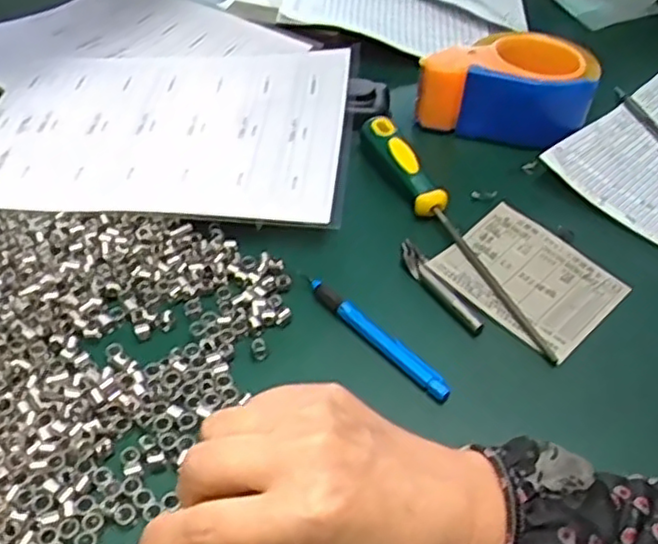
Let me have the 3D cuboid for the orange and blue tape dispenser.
[{"bbox_3d":[0.156,-0.164,0.592,0.125,0.057,0.115,22,50,17],"label":"orange and blue tape dispenser"}]

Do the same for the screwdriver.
[{"bbox_3d":[0.082,-0.037,0.494,0.023,0.024,0.239,-17,50,-18],"label":"screwdriver"}]

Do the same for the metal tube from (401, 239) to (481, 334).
[{"bbox_3d":[0.072,0.007,0.469,0.013,0.008,0.086,-20,51,-20],"label":"metal tube"}]

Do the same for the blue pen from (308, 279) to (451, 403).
[{"bbox_3d":[0.029,0.040,0.437,0.009,0.015,0.116,-32,56,-28],"label":"blue pen"}]

